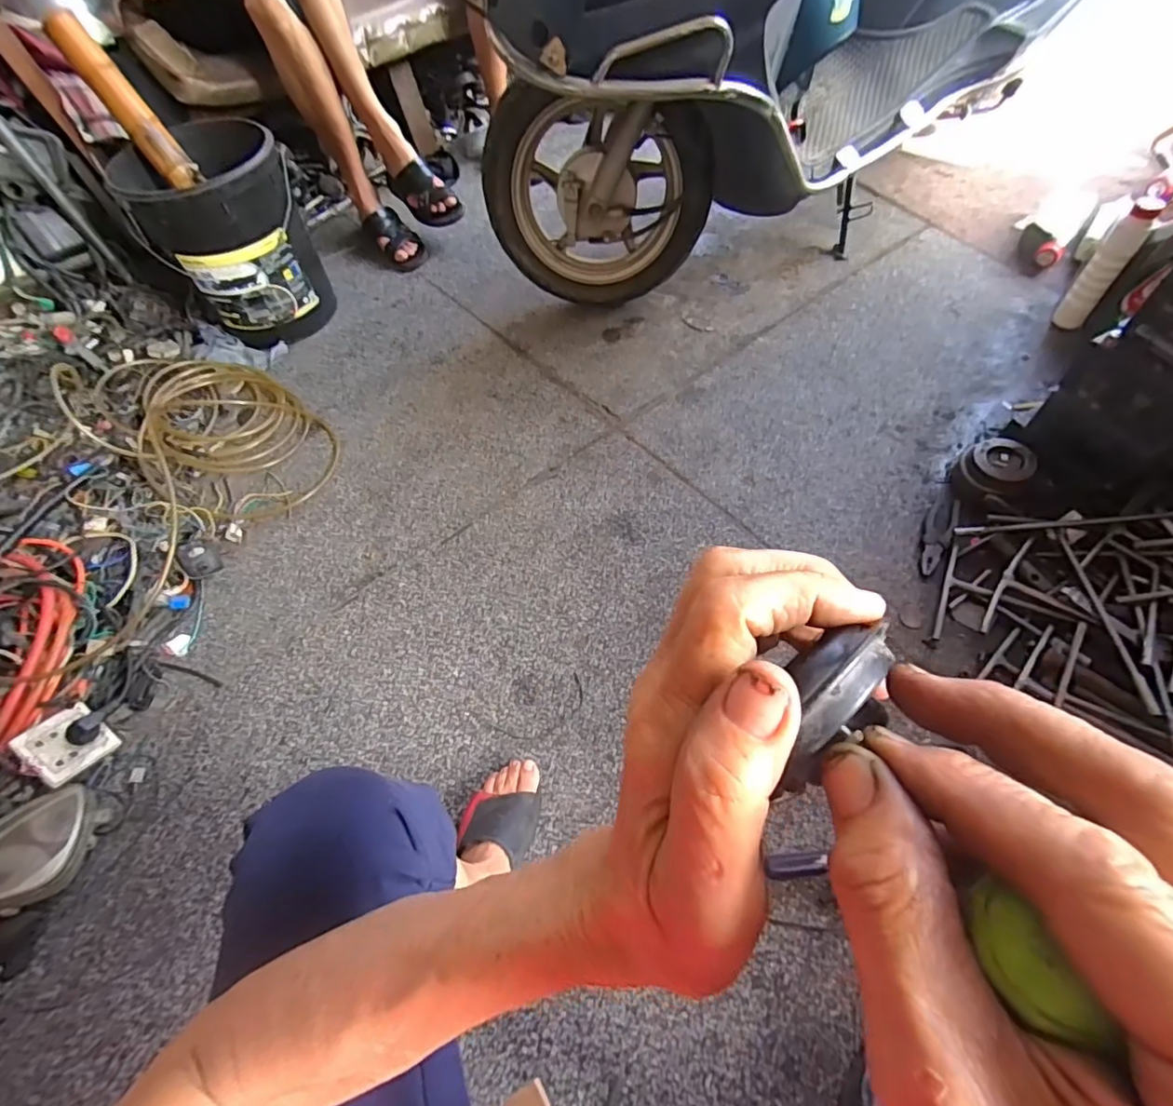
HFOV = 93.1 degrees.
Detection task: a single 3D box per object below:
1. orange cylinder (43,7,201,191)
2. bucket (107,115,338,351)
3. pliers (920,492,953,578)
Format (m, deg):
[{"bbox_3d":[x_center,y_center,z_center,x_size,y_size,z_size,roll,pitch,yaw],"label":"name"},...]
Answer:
[{"bbox_3d":[-0.905,-0.884,1.097,0.070,0.317,0.055,-46,28,-21],"label":"orange cylinder"},{"bbox_3d":[-0.776,-0.694,1.224,0.294,0.304,0.340,-33,61,-14],"label":"bucket"},{"bbox_3d":[0.548,-0.034,0.869,0.038,0.015,0.166,20,63,17],"label":"pliers"}]

